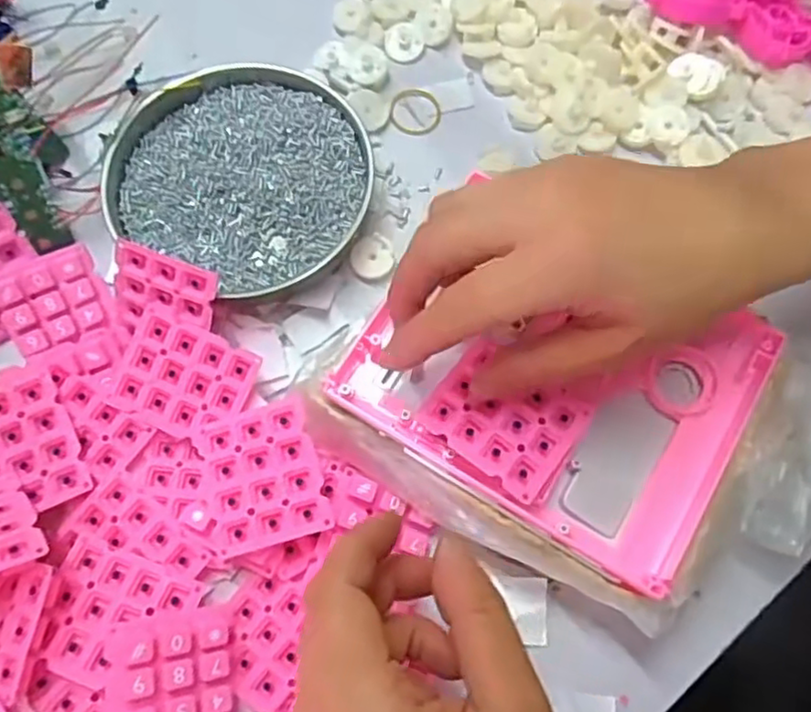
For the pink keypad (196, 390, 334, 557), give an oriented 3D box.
[{"bbox_3d":[-0.063,0.051,0.290,0.050,0.007,0.060,-15,73,-5],"label":"pink keypad"}]

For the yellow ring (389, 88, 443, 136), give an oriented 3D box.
[{"bbox_3d":[0.006,-0.141,0.383,0.030,0.004,0.031,0,72,0],"label":"yellow ring"}]

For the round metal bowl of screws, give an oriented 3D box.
[{"bbox_3d":[-0.087,-0.098,0.355,0.132,0.021,0.120,0,72,0],"label":"round metal bowl of screws"}]

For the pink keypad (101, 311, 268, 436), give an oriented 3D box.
[{"bbox_3d":[-0.103,0.011,0.308,0.059,0.004,0.049,22,89,0],"label":"pink keypad"}]

